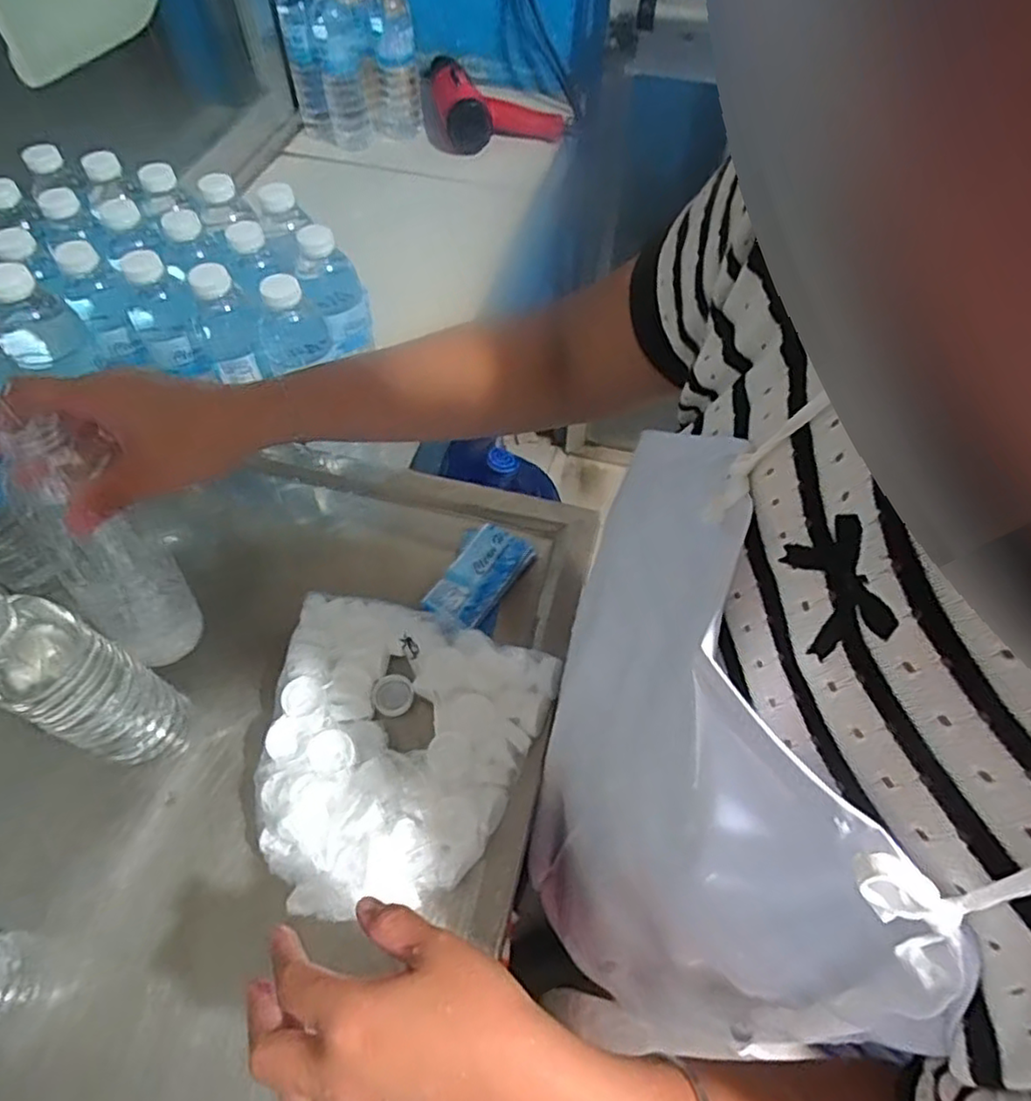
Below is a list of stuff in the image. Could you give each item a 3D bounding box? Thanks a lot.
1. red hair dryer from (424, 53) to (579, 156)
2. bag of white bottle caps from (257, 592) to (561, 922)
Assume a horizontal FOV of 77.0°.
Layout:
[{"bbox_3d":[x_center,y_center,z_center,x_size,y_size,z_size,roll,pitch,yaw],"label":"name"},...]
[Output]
[{"bbox_3d":[-0.030,-0.691,0.997,0.227,0.073,0.138,-8,58,-5],"label":"red hair dryer"},{"bbox_3d":[-0.101,0.141,0.474,0.206,0.046,0.216,21,60,12],"label":"bag of white bottle caps"}]

